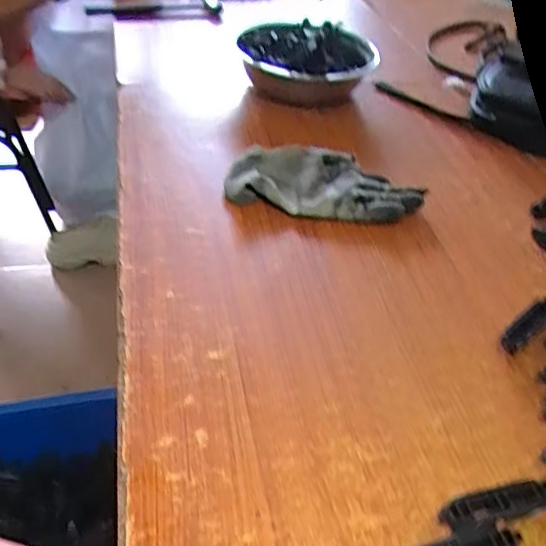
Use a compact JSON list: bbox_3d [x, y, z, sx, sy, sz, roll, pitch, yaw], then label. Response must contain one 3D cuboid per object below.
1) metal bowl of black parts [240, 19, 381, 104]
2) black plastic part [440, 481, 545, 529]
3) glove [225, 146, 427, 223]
[{"bbox_3d":[0.050,-0.297,0.836,0.186,0.082,0.186,8,40,3],"label":"metal bowl of black parts"},{"bbox_3d":[0.141,0.147,0.365,0.076,0.019,0.019,-6,41,-13],"label":"black plastic part"},{"bbox_3d":[0.056,-0.096,0.627,0.201,0.027,0.104,6,40,1],"label":"glove"}]

